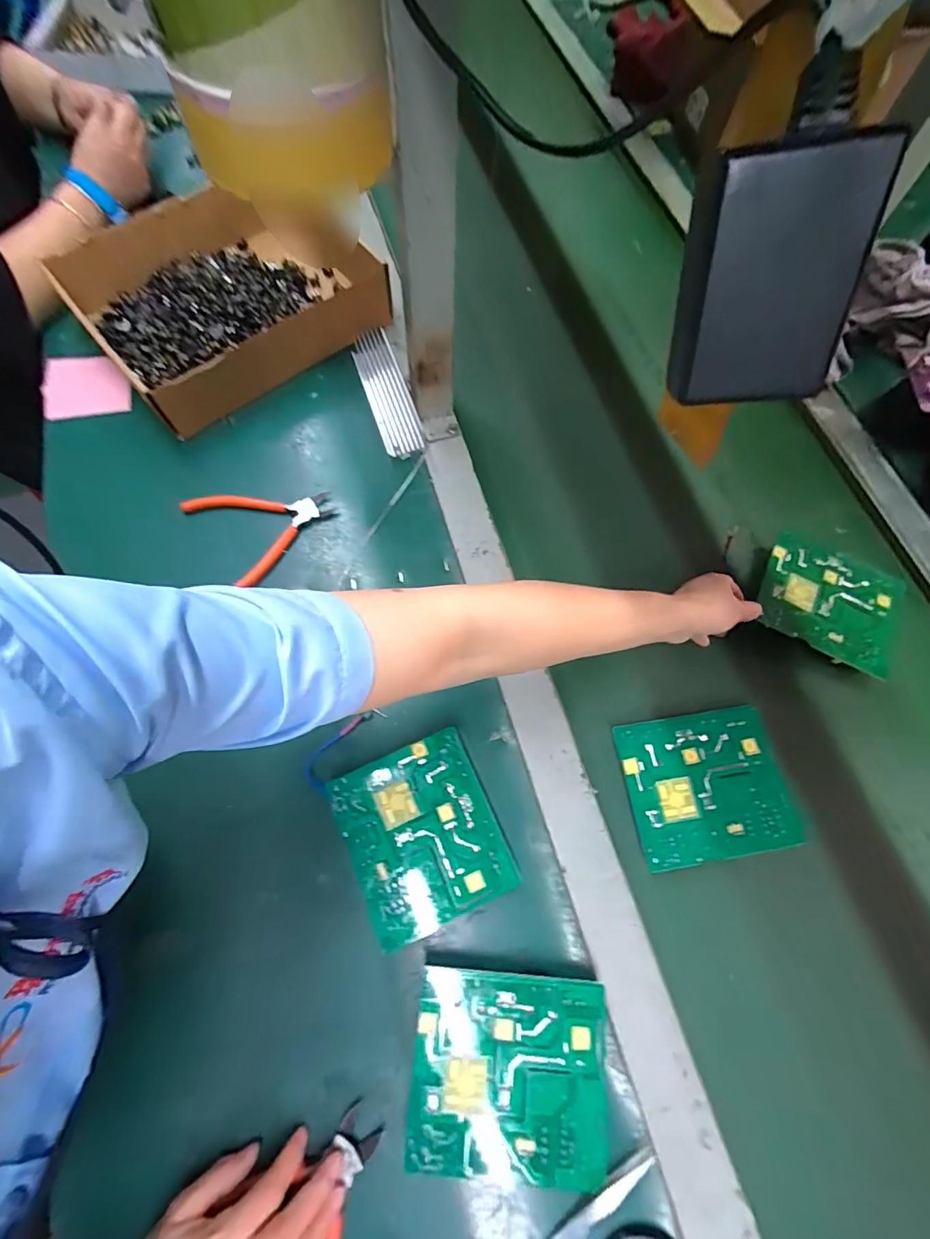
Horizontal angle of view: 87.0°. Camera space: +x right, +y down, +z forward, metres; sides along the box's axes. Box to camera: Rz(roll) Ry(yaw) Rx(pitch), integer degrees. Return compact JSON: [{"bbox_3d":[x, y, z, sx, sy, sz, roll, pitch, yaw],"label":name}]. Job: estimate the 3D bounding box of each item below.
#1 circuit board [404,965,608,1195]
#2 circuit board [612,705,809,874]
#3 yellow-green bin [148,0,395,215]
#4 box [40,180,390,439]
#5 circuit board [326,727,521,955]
[{"bbox_3d":[0.030,0.315,0.345,0.130,0.026,0.114,5,69,1],"label":"circuit board"},{"bbox_3d":[0.204,0.138,0.413,0.132,0.004,0.114,-8,70,-4],"label":"circuit board"},{"bbox_3d":[-0.105,-0.307,0.264,0.120,0.129,0.084,-4,69,-3],"label":"yellow-green bin"},{"bbox_3d":[-0.265,-0.364,0.555,0.287,0.077,0.250,-32,72,-13],"label":"box"},{"bbox_3d":[-0.034,0.173,0.397,0.114,0.025,0.130,-23,71,-10],"label":"circuit board"}]

